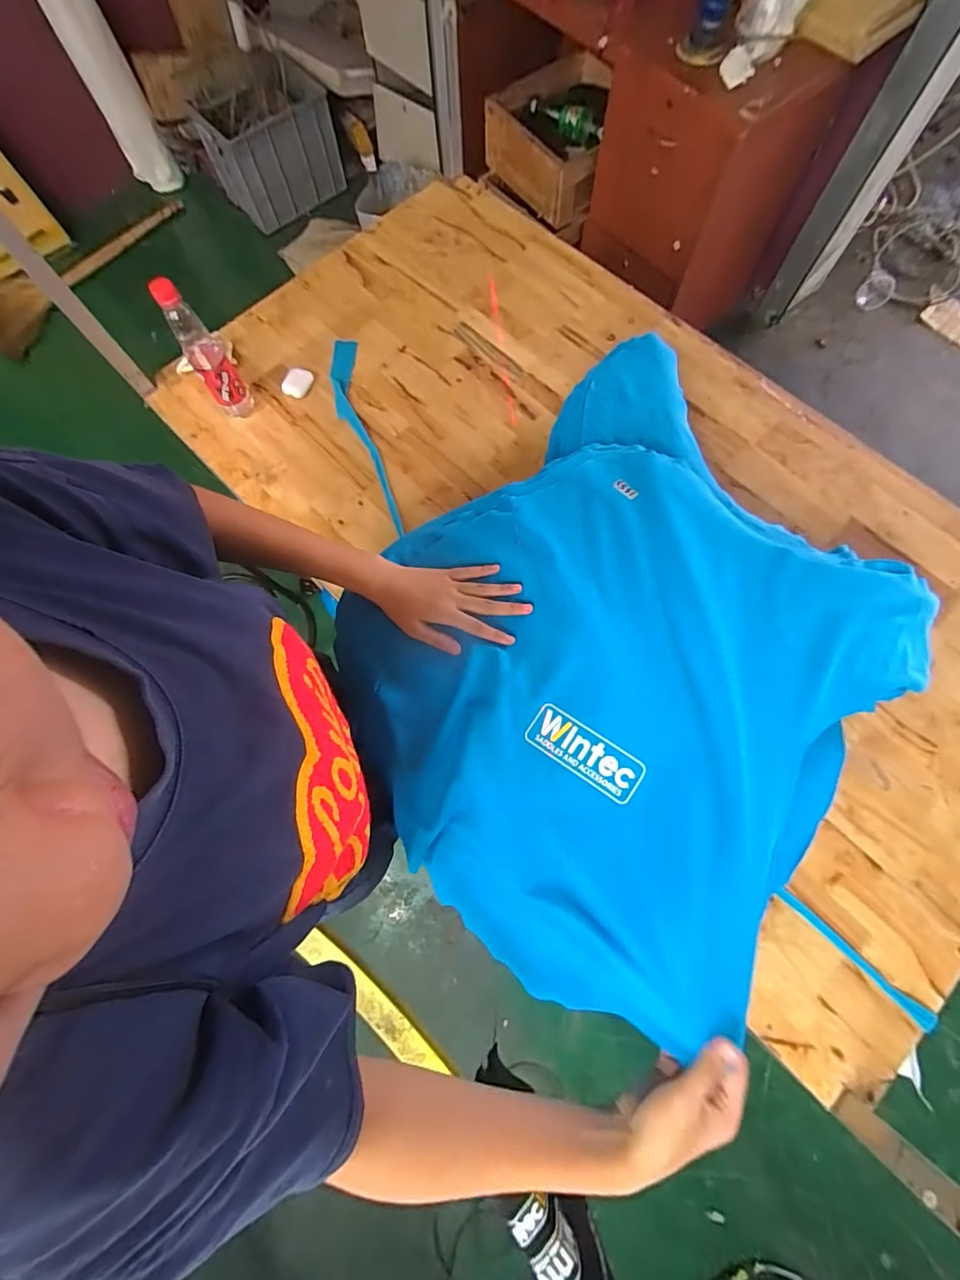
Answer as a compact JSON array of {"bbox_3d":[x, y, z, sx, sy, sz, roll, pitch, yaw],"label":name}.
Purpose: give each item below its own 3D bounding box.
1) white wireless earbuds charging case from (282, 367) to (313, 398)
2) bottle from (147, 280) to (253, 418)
[{"bbox_3d":[-0.321,-0.451,0.821,0.042,0.014,0.047,21,75,7],"label":"white wireless earbuds charging case"},{"bbox_3d":[-0.424,-0.441,0.723,0.053,0.218,0.056,-35,76,-9],"label":"bottle"}]

